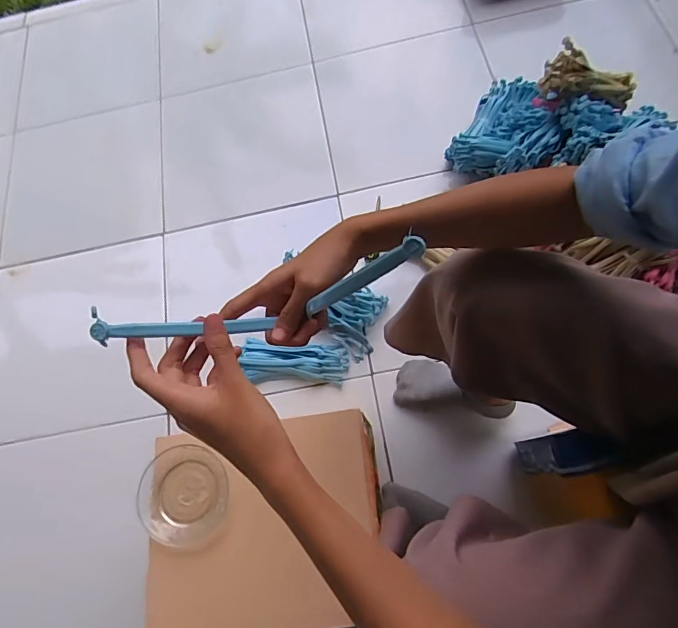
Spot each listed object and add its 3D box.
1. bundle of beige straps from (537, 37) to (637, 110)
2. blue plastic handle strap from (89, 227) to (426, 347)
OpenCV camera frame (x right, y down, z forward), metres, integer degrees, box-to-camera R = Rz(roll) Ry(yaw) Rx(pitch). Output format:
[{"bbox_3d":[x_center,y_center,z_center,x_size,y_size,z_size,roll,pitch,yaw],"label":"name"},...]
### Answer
[{"bbox_3d":[0.438,-0.412,0.778,0.190,0.070,0.071,5,66,-18],"label":"bundle of beige straps"},{"bbox_3d":[-0.054,-0.005,0.314,0.226,0.099,0.019,-11,67,9],"label":"blue plastic handle strap"}]

